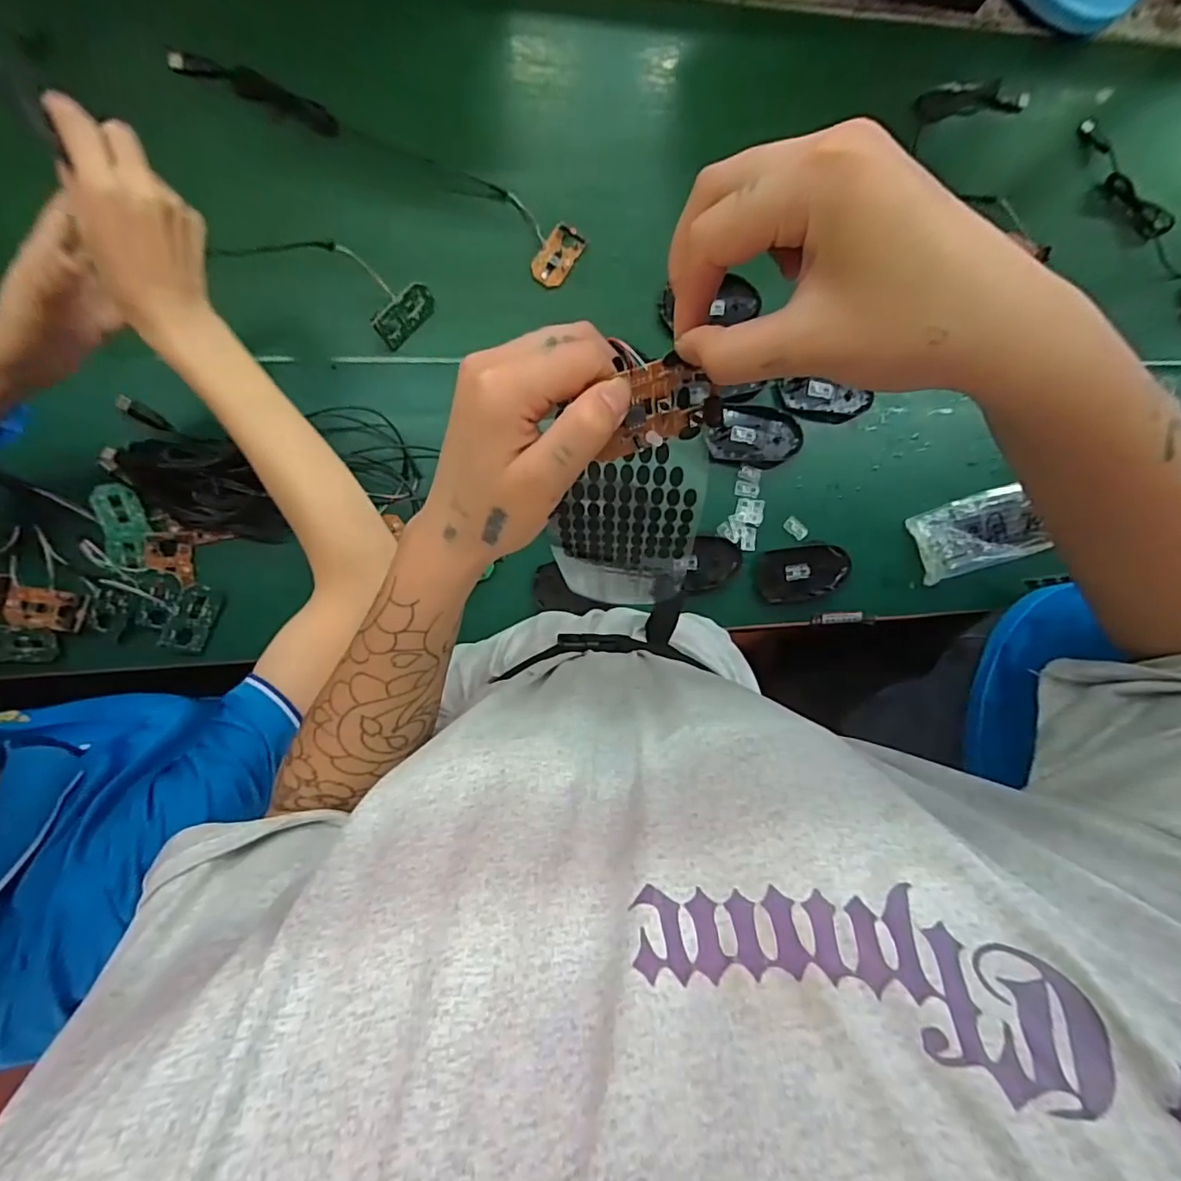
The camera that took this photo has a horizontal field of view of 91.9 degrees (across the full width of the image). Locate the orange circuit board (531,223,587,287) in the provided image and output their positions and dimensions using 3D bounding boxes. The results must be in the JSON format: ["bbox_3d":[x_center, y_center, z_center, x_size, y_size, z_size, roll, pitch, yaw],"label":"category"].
[{"bbox_3d":[-0.035,-0.363,0.619,0.036,0.007,0.068,31,88,-5],"label":"orange circuit board"}]

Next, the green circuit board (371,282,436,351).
[{"bbox_3d":[-0.188,-0.281,0.583,0.005,0.038,0.071,33,75,33],"label":"green circuit board"}]

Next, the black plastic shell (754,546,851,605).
[{"bbox_3d":[0.250,-0.021,0.672,0.112,0.009,0.061,-8,91,-5],"label":"black plastic shell"}]

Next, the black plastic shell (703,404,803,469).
[{"bbox_3d":[0.184,-0.174,0.648,0.113,0.016,0.065,6,90,-5],"label":"black plastic shell"}]

